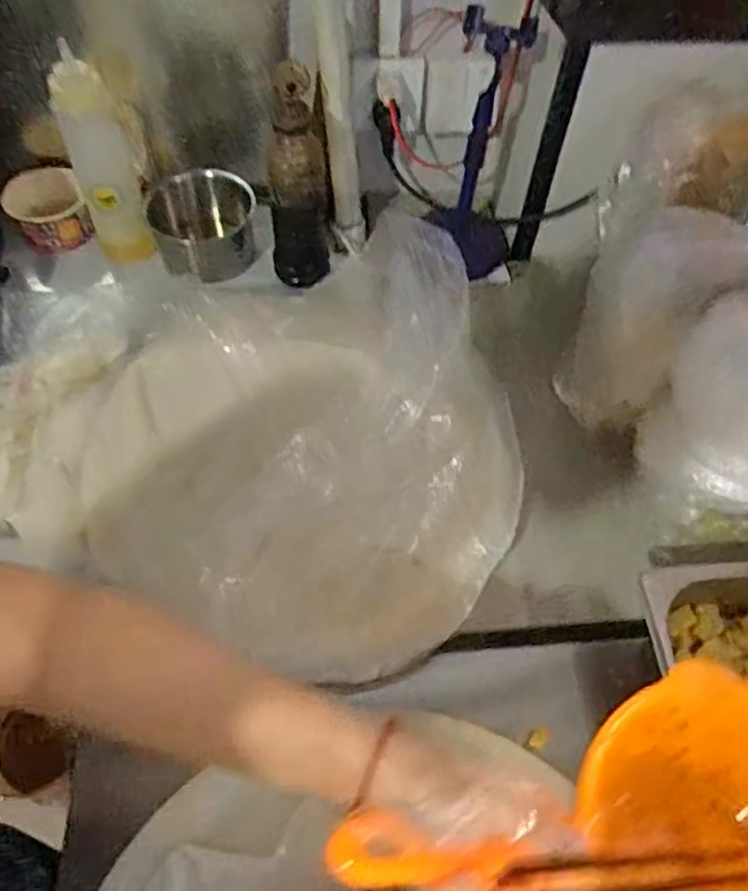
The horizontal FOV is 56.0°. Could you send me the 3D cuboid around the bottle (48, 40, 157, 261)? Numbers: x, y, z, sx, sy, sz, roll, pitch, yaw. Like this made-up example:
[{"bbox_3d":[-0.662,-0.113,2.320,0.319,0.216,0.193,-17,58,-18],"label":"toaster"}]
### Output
[{"bbox_3d":[-0.303,-0.309,0.799,0.067,0.225,0.061,-19,58,-15],"label":"bottle"}]

